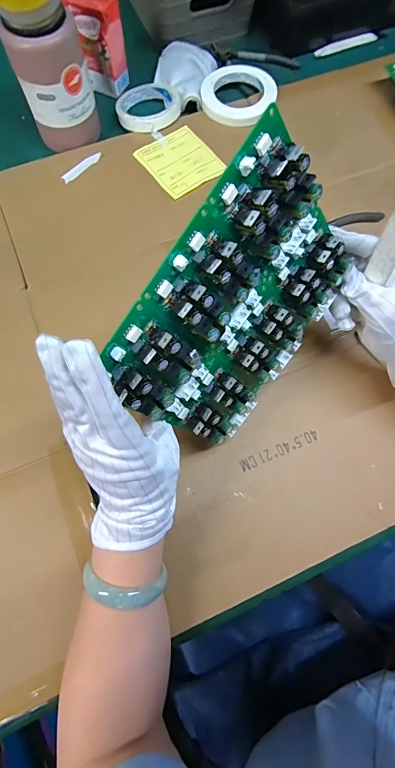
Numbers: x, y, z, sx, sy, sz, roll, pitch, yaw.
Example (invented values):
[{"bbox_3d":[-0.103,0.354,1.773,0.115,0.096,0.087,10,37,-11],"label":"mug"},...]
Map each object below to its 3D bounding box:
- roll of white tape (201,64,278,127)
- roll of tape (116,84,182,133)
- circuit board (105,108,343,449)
[{"bbox_3d":[0.061,-0.433,0.541,0.107,0.024,0.116,0,71,-1],"label":"roll of white tape"},{"bbox_3d":[-0.076,-0.417,0.536,0.091,0.016,0.088,0,71,-1],"label":"roll of tape"},{"bbox_3d":[0.039,-0.050,0.282,0.023,0.170,0.198,40,96,39],"label":"circuit board"}]

